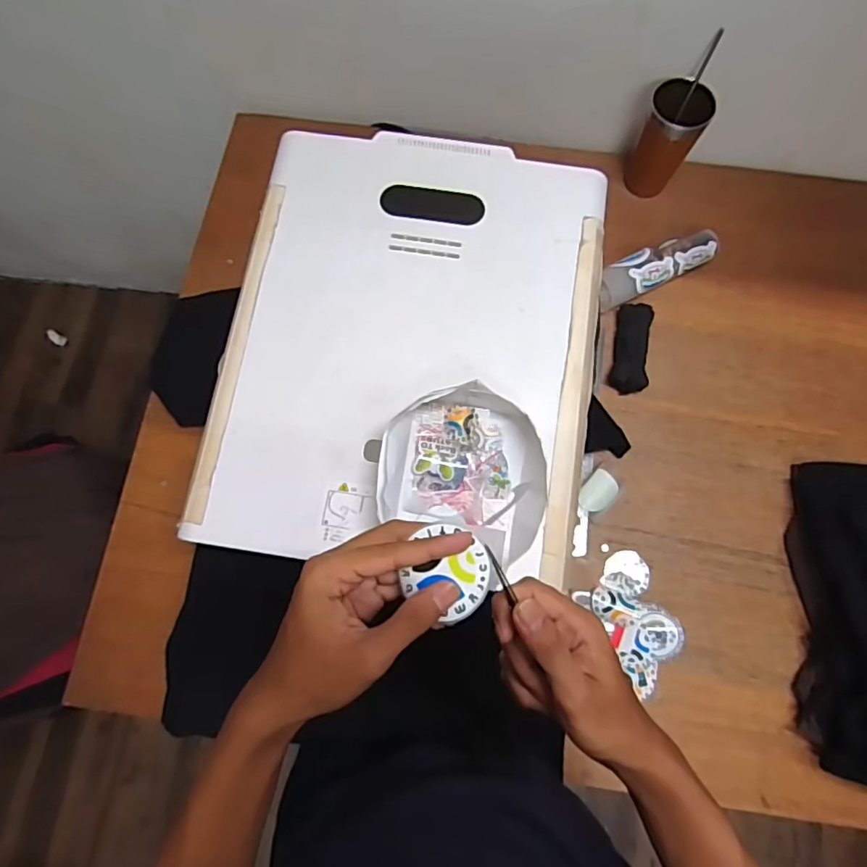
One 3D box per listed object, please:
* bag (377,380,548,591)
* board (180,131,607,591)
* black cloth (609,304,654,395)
[{"bbox_3d":[0.033,0.038,0.545,0.167,0.050,0.154,23,76,4],"label":"bag"},{"bbox_3d":[-0.022,-0.109,0.605,0.396,0.024,0.488,8,75,1],"label":"board"},{"bbox_3d":[0.278,-0.119,0.763,0.048,0.029,0.127,9,75,1],"label":"black cloth"}]

